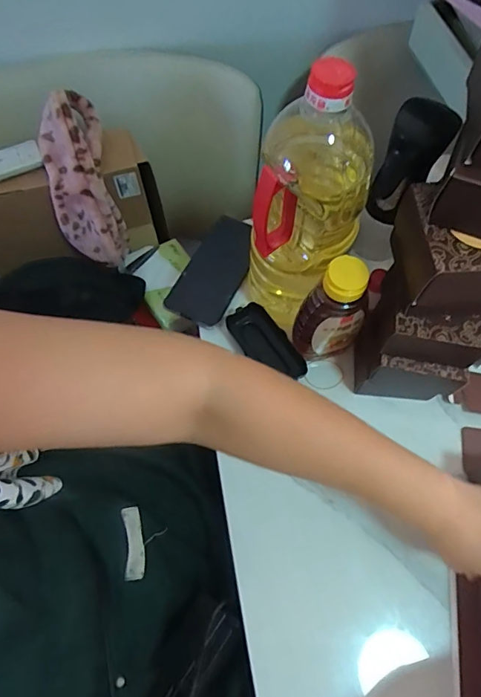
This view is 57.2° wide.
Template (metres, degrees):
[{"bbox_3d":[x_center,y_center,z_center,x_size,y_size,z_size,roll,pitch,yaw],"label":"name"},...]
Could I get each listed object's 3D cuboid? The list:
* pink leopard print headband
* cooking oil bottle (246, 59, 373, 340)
[{"bbox_3d":[-0.218,-0.221,0.614,0.089,0.231,0.079,-10,33,-4],"label":"pink leopard print headband"},{"bbox_3d":[0.063,-0.130,0.440,0.101,0.290,0.099,16,68,7],"label":"cooking oil bottle"}]

